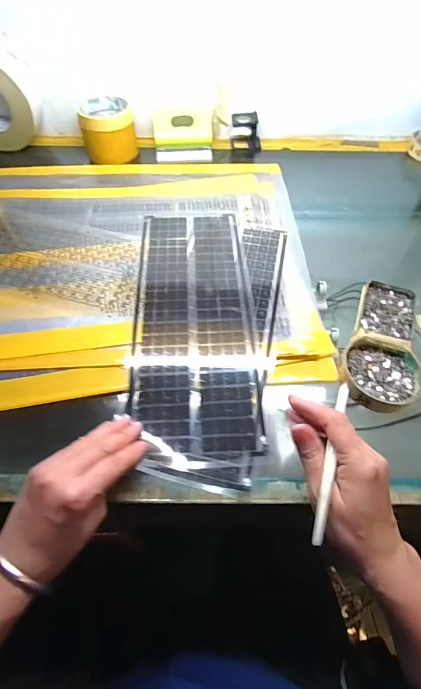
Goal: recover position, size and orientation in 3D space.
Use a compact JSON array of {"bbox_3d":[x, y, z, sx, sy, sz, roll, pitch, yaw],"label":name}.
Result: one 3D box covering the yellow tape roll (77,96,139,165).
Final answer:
[{"bbox_3d":[-0.176,-0.375,0.618,0.087,0.078,0.087,-8,57,-6],"label":"yellow tape roll"}]

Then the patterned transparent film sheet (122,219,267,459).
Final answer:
[{"bbox_3d":[-0.020,-0.045,0.431,0.136,0.010,0.355,-3,56,-2],"label":"patterned transparent film sheet"}]

